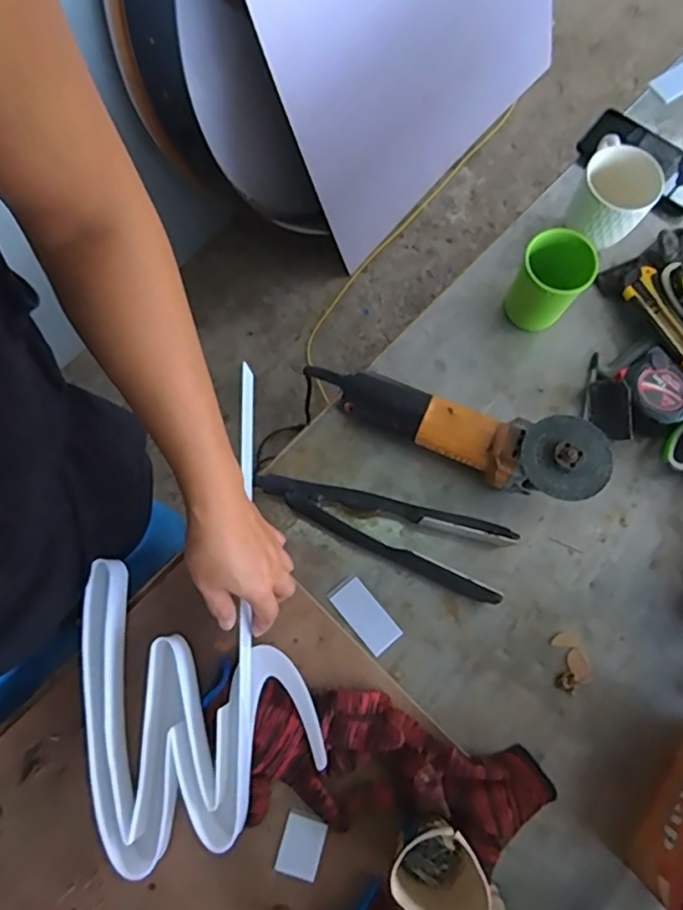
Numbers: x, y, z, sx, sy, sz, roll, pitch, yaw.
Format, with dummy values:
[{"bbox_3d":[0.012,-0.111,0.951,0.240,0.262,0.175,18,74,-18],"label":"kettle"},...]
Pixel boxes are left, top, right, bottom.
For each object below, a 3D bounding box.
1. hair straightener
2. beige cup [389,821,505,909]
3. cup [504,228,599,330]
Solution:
[{"bbox_3d":[0.043,0.071,0.625,0.267,0.054,0.071,22,75,5],"label":"hair straightener"},{"bbox_3d":[0.090,0.364,0.513,0.092,0.079,0.071,35,77,8],"label":"beige cup"},{"bbox_3d":[0.232,-0.191,0.669,0.072,0.112,0.078,0,74,-1],"label":"cup"}]

